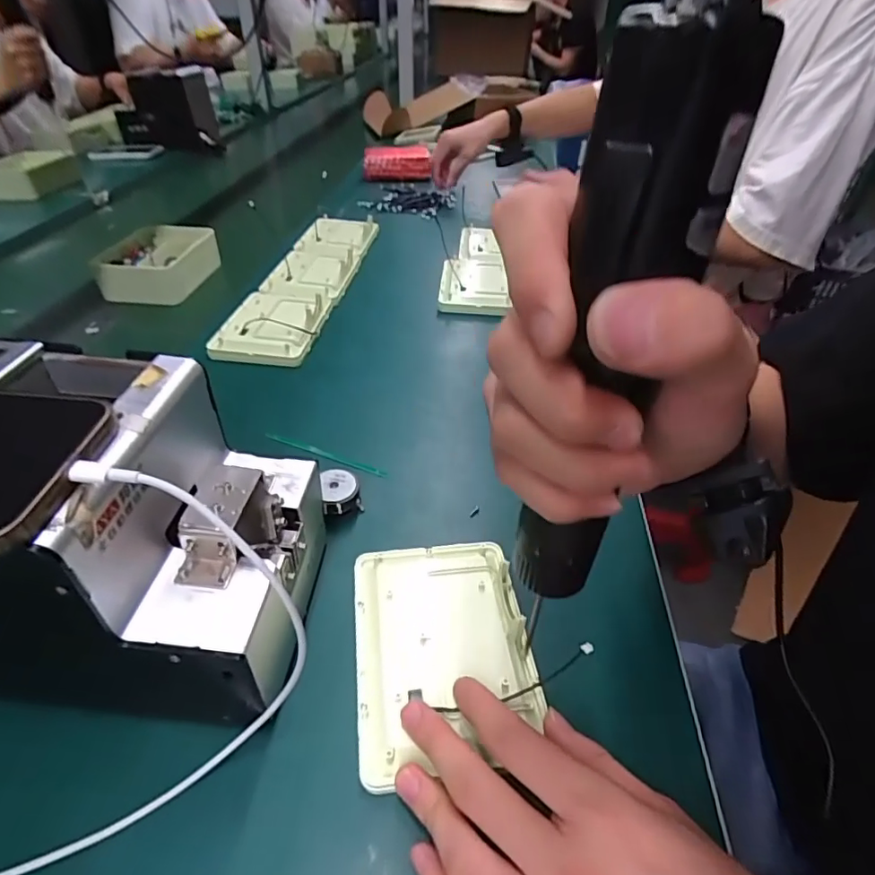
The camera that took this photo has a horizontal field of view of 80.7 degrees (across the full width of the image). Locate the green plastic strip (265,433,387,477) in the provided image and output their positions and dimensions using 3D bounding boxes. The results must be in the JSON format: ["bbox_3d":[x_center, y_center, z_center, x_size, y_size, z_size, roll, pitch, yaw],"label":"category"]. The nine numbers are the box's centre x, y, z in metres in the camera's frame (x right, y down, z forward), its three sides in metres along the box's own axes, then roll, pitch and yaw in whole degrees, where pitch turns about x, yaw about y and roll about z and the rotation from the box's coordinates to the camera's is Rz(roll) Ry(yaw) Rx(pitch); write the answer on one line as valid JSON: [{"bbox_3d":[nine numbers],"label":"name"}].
[{"bbox_3d":[-0.095,0.012,0.432,0.116,0.004,0.009,18,42,17],"label":"green plastic strip"}]

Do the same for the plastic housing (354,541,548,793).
[{"bbox_3d":[0.002,0.116,0.299,0.097,0.013,0.130,-3,41,-7],"label":"plastic housing"}]

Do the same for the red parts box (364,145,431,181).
[{"bbox_3d":[-0.079,-0.555,1.043,0.137,0.052,0.055,-6,41,-9],"label":"red parts box"}]

